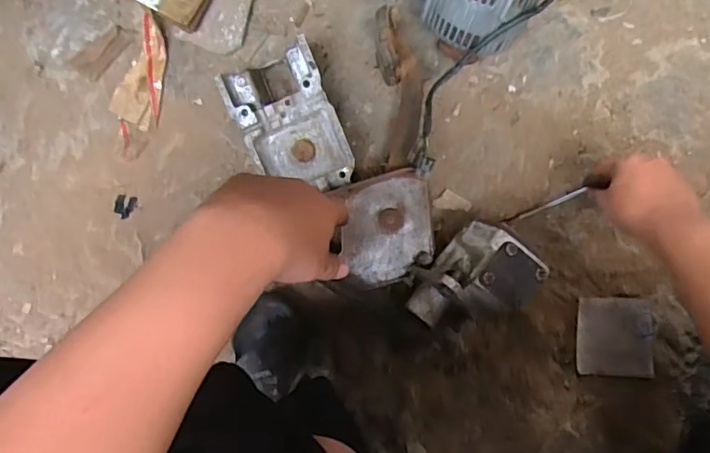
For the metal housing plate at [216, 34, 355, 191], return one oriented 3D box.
[{"bbox_3d":[-0.089,-0.139,0.734,0.133,0.039,0.189,-20,108,13],"label":"metal housing plate"}]

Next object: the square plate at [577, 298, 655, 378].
[{"bbox_3d":[0.342,0.146,0.696,0.089,0.019,0.101,1,83,8],"label":"square plate"}]

